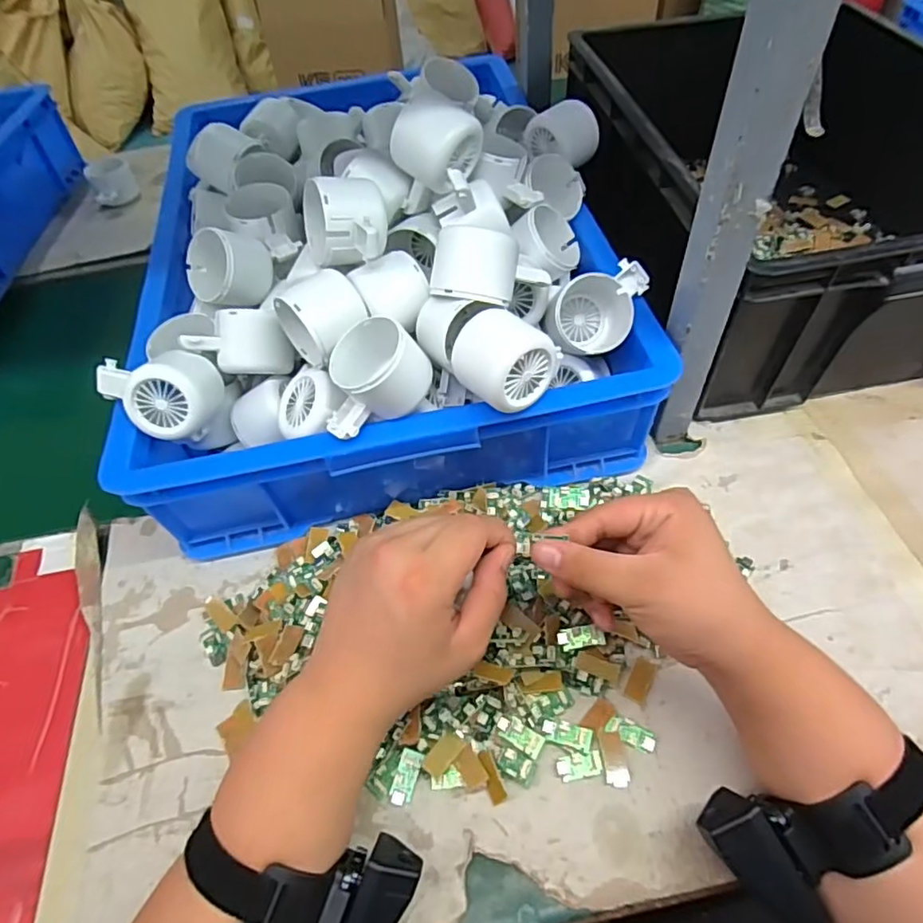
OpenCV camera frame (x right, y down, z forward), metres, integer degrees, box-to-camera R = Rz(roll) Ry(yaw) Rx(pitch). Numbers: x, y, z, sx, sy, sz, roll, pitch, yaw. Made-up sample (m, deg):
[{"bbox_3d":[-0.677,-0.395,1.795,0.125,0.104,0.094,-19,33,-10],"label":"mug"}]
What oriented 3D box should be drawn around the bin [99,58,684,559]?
[{"bbox_3d":[-0.076,-0.193,0.548,0.412,0.217,0.474,-9,53,-2],"label":"bin"}]

